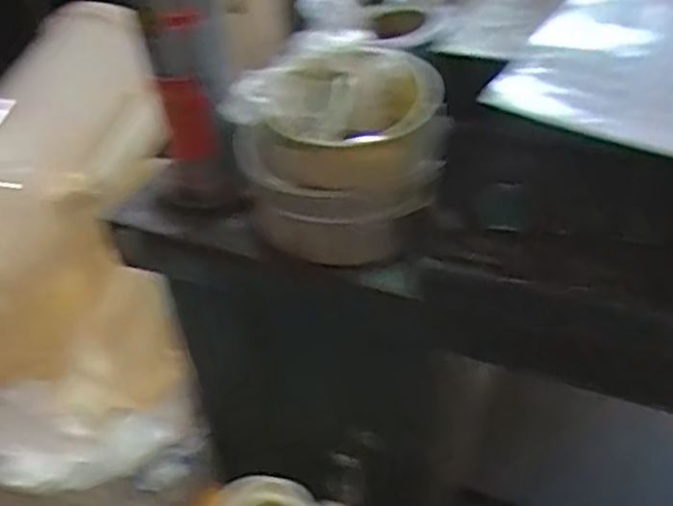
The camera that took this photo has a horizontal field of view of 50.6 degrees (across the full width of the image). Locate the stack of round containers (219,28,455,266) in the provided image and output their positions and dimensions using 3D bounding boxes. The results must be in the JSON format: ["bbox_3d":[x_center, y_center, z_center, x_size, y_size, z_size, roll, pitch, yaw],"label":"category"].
[{"bbox_3d":[-0.003,-0.084,0.514,0.131,0.127,0.161,-11,41,-5],"label":"stack of round containers"}]

